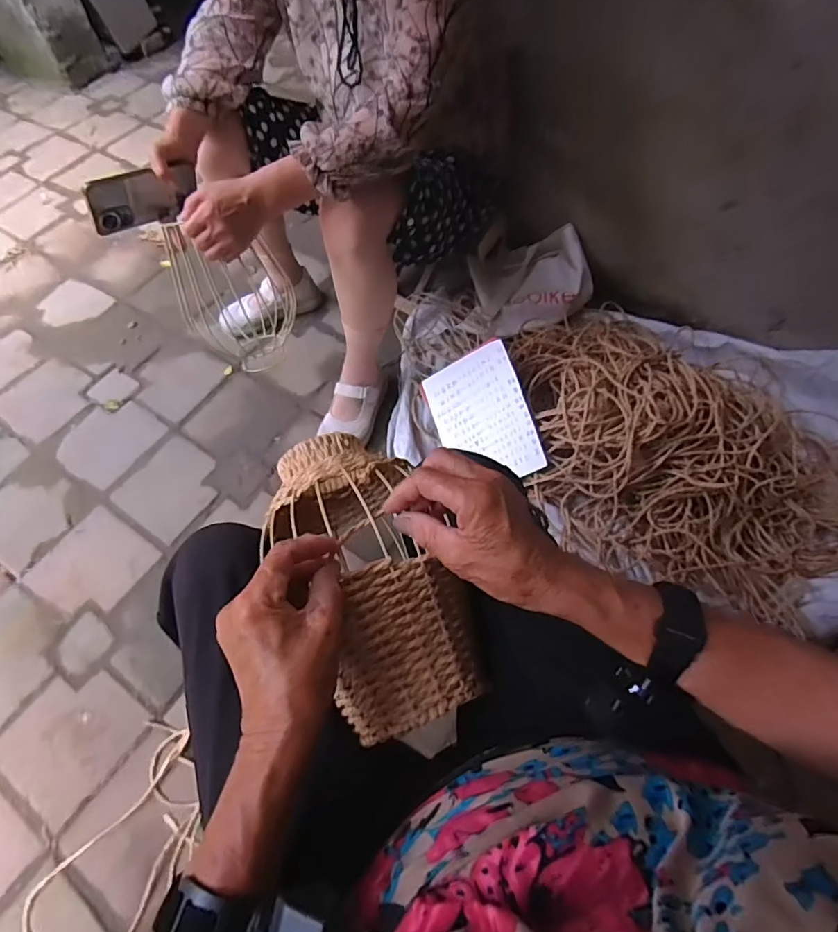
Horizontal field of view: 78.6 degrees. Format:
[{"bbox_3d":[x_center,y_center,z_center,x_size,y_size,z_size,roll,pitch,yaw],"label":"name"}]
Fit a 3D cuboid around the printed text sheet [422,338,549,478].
[{"bbox_3d":[0.118,-0.090,0.981,0.187,0.008,0.263,-26,72,29],"label":"printed text sheet"}]

